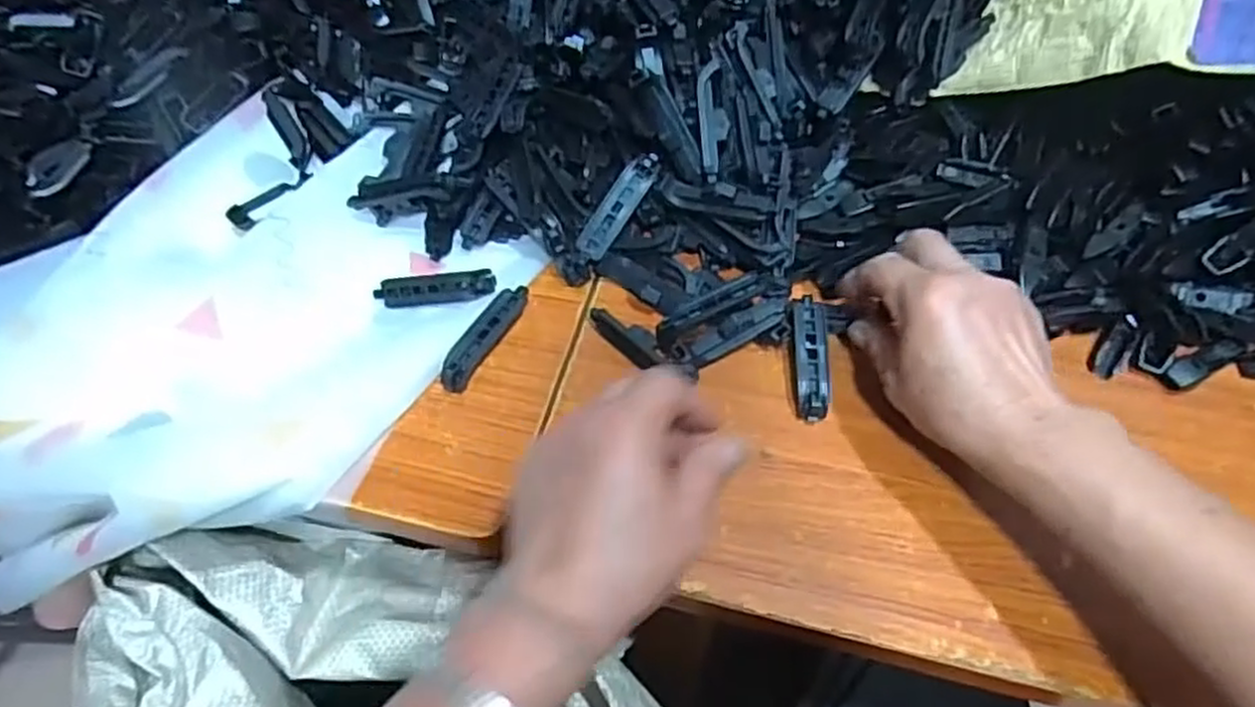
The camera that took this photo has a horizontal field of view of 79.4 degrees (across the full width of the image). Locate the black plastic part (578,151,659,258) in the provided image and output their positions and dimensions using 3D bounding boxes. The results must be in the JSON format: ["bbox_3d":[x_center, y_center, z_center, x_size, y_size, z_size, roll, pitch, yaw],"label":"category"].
[{"bbox_3d":[-0.006,-0.090,0.459,0.017,0.010,0.071,41,100,24],"label":"black plastic part"}]

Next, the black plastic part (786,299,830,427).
[{"bbox_3d":[0.105,0.002,0.440,0.022,0.018,0.073,3,57,4],"label":"black plastic part"}]

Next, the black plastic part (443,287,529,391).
[{"bbox_3d":[-0.086,-0.010,0.453,0.017,0.016,0.076,26,62,18],"label":"black plastic part"}]

